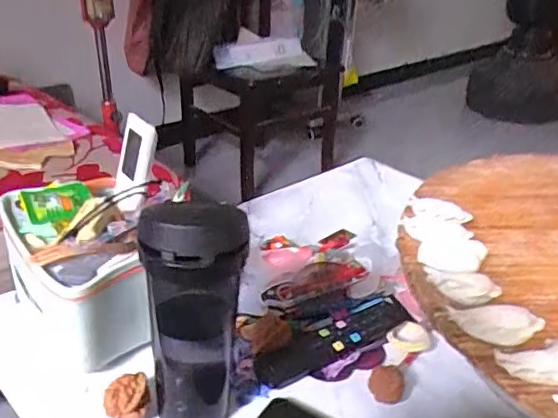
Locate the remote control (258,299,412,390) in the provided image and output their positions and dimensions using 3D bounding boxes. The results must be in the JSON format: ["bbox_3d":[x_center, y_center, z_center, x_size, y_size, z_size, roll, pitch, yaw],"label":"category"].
[{"bbox_3d":[0.055,0.136,0.603,0.178,0.012,0.050,-15,34,-31],"label":"remote control"}]

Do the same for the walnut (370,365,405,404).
[{"bbox_3d":[0.101,0.165,0.538,0.032,0.025,0.028,11,29,12],"label":"walnut"}]

